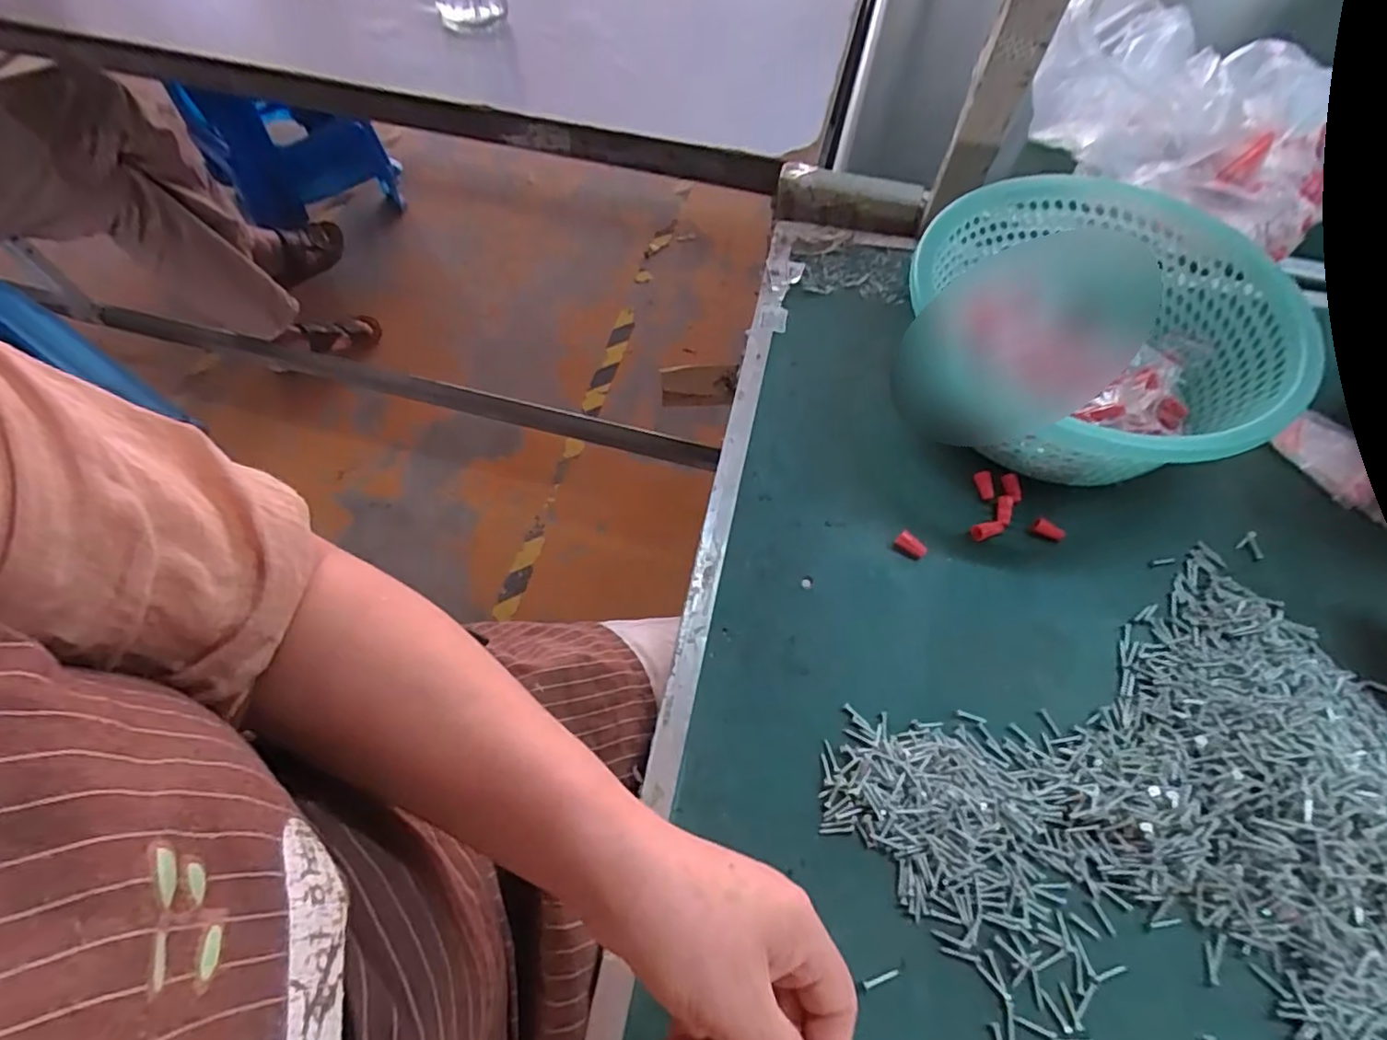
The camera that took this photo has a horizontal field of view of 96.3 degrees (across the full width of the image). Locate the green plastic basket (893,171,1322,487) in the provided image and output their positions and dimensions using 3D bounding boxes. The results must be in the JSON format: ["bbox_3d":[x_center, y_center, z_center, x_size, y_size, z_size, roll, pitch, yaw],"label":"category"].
[{"bbox_3d":[0.314,-0.153,0.507,0.257,0.103,0.281,0,61,-1],"label":"green plastic basket"}]

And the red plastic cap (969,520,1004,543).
[{"bbox_3d":[0.223,0.007,0.470,0.026,0.009,0.012,-18,63,-11],"label":"red plastic cap"}]

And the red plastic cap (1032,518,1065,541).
[{"bbox_3d":[0.271,0.007,0.472,0.023,0.010,0.010,22,63,11],"label":"red plastic cap"}]

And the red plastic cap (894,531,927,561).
[{"bbox_3d":[0.163,0.019,0.464,0.023,0.014,0.011,32,66,16],"label":"red plastic cap"}]

